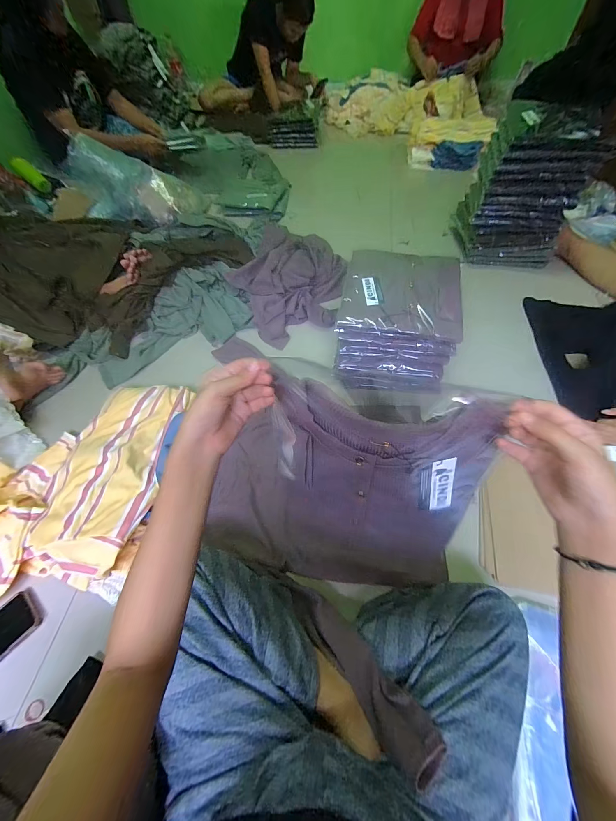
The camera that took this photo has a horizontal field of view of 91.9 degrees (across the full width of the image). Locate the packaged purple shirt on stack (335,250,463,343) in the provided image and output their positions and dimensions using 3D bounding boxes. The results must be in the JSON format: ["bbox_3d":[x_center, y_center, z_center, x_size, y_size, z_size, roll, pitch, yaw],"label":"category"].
[{"bbox_3d":[0.219,-0.287,0.697,0.264,0.040,0.280,9,59,7],"label":"packaged purple shirt on stack"}]

